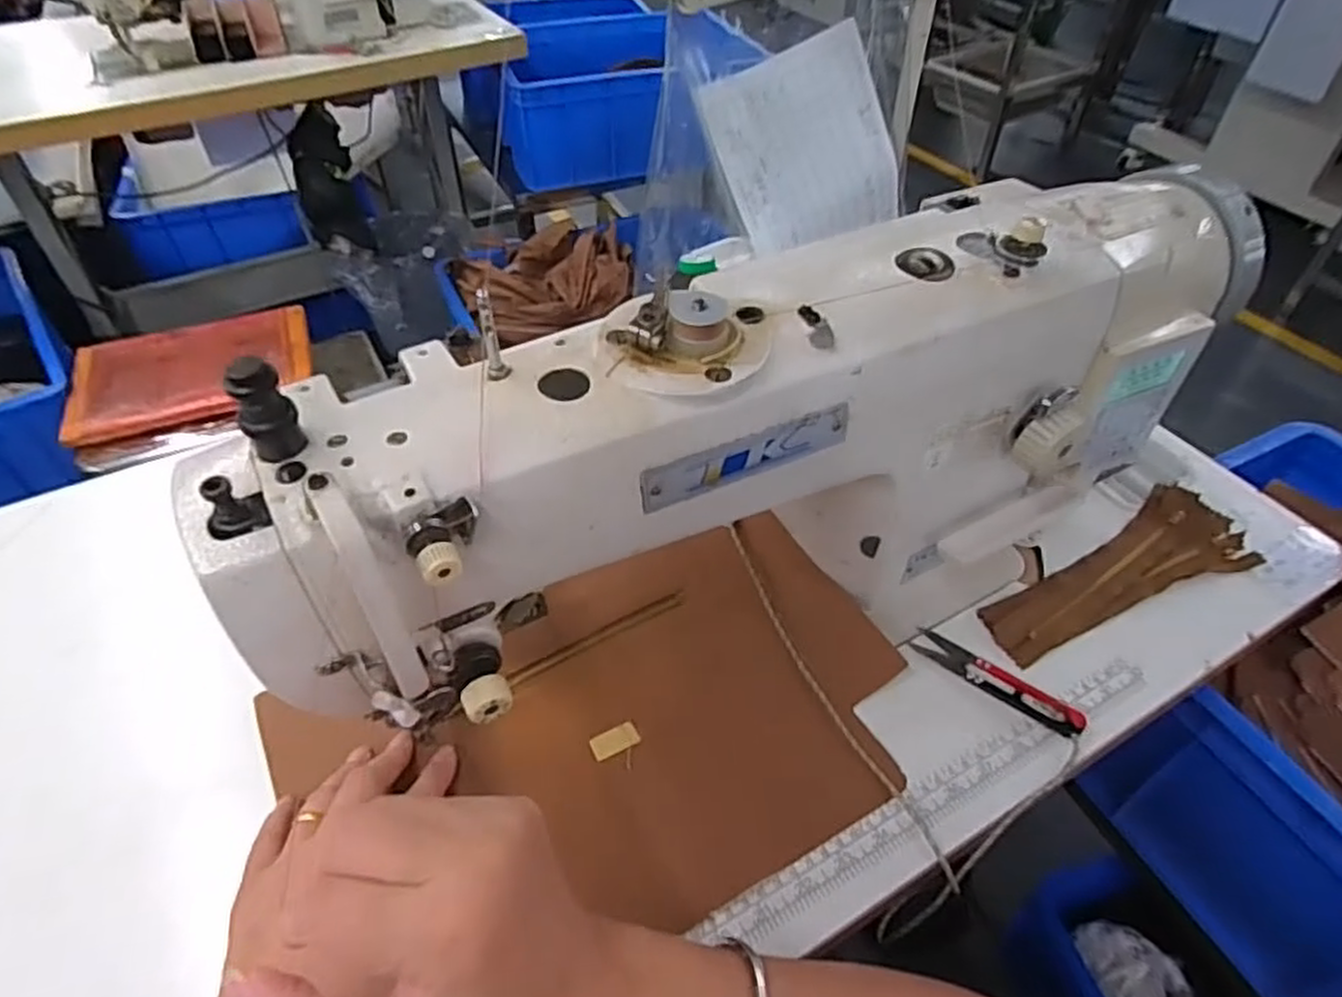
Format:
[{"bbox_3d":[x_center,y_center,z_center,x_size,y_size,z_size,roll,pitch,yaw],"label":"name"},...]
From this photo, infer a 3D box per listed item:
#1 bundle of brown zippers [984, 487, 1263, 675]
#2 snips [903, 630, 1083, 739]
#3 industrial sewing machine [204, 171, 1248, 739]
[{"bbox_3d":[0.307,0.051,0.527,0.211,0.013,0.071,-21,53,-18],"label":"bundle of brown zippers"},{"bbox_3d":[0.202,0.111,0.473,0.103,0.012,0.022,31,56,23],"label":"snips"},{"bbox_3d":[0.073,-0.027,0.420,0.545,0.226,0.138,-22,53,-18],"label":"industrial sewing machine"}]

